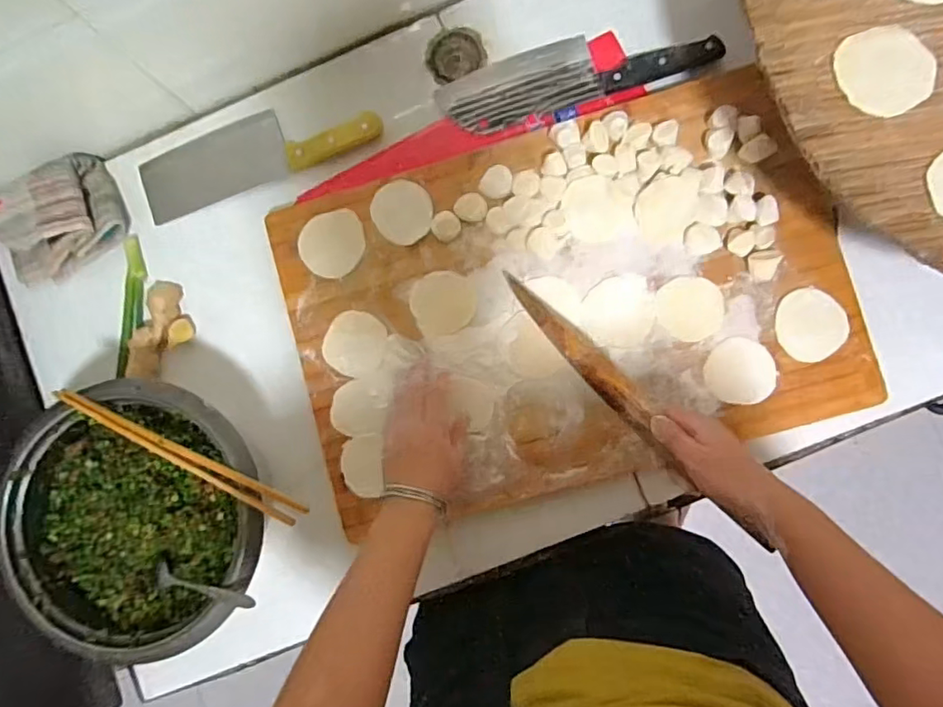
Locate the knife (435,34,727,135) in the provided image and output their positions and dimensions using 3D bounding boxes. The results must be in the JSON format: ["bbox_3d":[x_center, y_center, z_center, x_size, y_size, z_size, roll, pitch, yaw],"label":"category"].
[{"bbox_3d":[0.113,-0.311,0.610,0.296,0.019,0.074,-16,85,4],"label":"knife"}]

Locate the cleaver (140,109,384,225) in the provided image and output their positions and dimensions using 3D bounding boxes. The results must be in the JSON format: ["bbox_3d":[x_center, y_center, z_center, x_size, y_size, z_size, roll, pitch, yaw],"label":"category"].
[{"bbox_3d":[-0.245,-0.231,0.631,0.281,0.023,0.069,-18,85,4],"label":"cleaver"}]

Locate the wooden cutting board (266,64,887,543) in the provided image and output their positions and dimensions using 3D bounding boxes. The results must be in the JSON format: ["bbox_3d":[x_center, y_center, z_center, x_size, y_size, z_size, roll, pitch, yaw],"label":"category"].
[{"bbox_3d":[0.093,-0.052,0.578,0.558,0.030,0.363,-16,86,3],"label":"wooden cutting board"}]

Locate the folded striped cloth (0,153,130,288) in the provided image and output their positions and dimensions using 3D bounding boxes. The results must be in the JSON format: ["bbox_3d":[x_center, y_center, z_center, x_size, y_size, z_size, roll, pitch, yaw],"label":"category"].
[{"bbox_3d":[-0.476,-0.148,0.638,0.157,0.047,0.102,-30,84,3],"label":"folded striped cloth"}]

